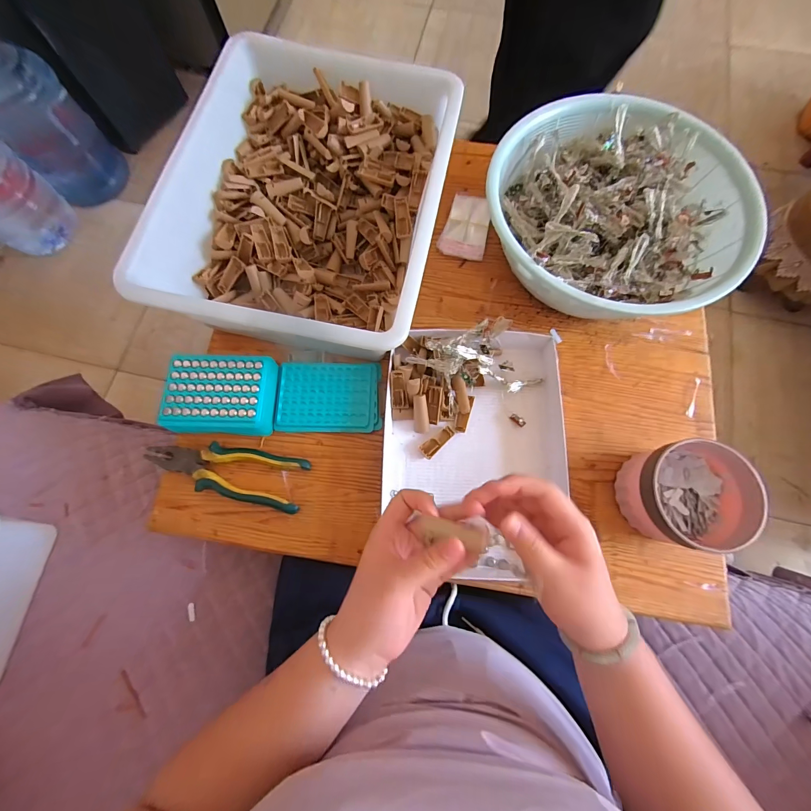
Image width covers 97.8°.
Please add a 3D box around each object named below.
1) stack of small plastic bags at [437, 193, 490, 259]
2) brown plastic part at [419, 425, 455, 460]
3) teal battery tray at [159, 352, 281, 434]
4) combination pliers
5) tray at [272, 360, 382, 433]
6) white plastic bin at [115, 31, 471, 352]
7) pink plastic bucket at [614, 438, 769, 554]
[{"bbox_3d":[0.097,-0.280,0.545,0.067,0.014,0.114,17,75,5],"label":"stack of small plastic bags"},{"bbox_3d":[0.041,0.047,0.453,0.050,0.007,0.020,-36,77,-9],"label":"brown plastic part"},{"bbox_3d":[-0.233,-0.011,0.456,0.125,0.047,0.100,2,74,1],"label":"teal battery tray"},{"bbox_3d":[-0.220,0.082,0.439,0.194,0.029,0.062,11,75,4],"label":"combination pliers"},{"bbox_3d":[-0.101,-0.011,0.472,0.132,0.018,0.093,1,74,1],"label":"tray"},{"bbox_3d":[-0.117,-0.274,0.476,0.325,0.111,0.418,11,75,4],"label":"white plastic bin"},{"bbox_3d":[0.315,0.103,0.407,0.114,0.080,0.108,-5,74,-1],"label":"pink plastic bucket"}]

